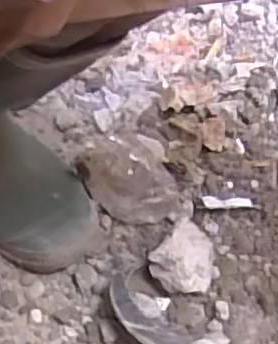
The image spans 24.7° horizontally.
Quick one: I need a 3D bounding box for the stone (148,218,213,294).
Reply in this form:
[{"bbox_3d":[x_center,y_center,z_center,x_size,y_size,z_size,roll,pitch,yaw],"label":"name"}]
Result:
[{"bbox_3d":[0.041,0.077,0.552,0.048,0.043,0.059,31,52,22],"label":"stone"}]

